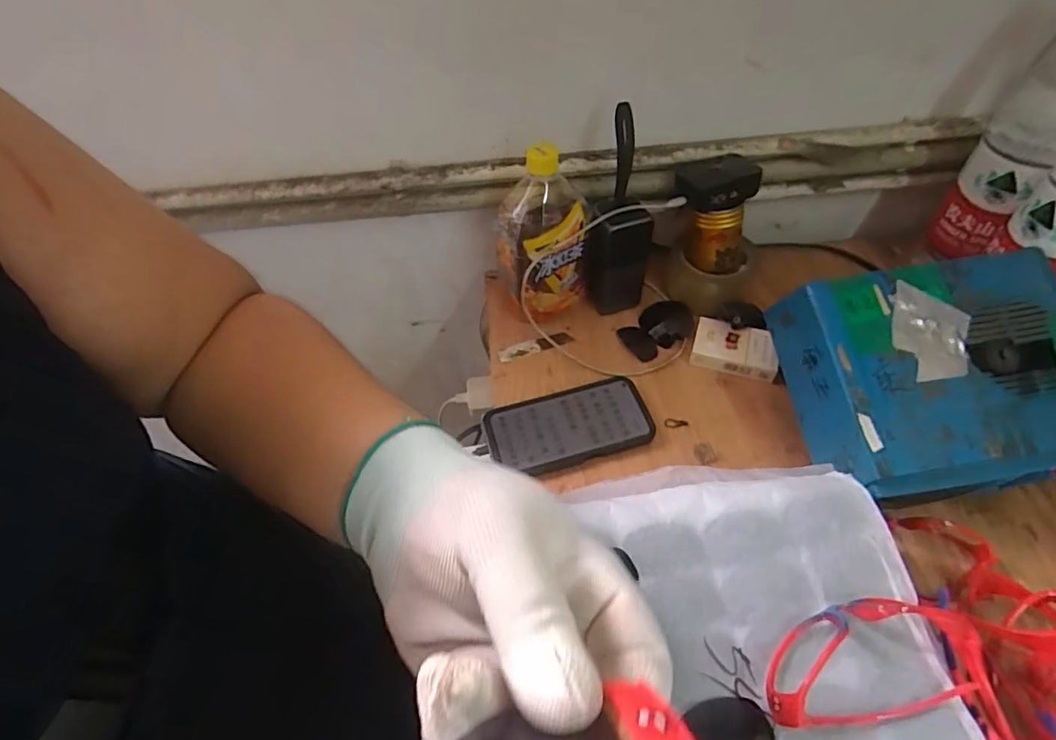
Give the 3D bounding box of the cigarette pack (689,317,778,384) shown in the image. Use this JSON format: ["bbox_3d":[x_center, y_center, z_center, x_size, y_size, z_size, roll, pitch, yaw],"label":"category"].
[{"bbox_3d":[0.227,-0.022,0.602,0.086,0.026,0.062,14,54,12],"label":"cigarette pack"}]

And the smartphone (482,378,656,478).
[{"bbox_3d":[0.043,0.057,0.550,0.164,0.017,0.081,-15,53,-10],"label":"smartphone"}]

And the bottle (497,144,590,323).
[{"bbox_3d":[0.015,-0.141,0.592,0.092,0.203,0.093,-3,52,-1],"label":"bottle"}]

